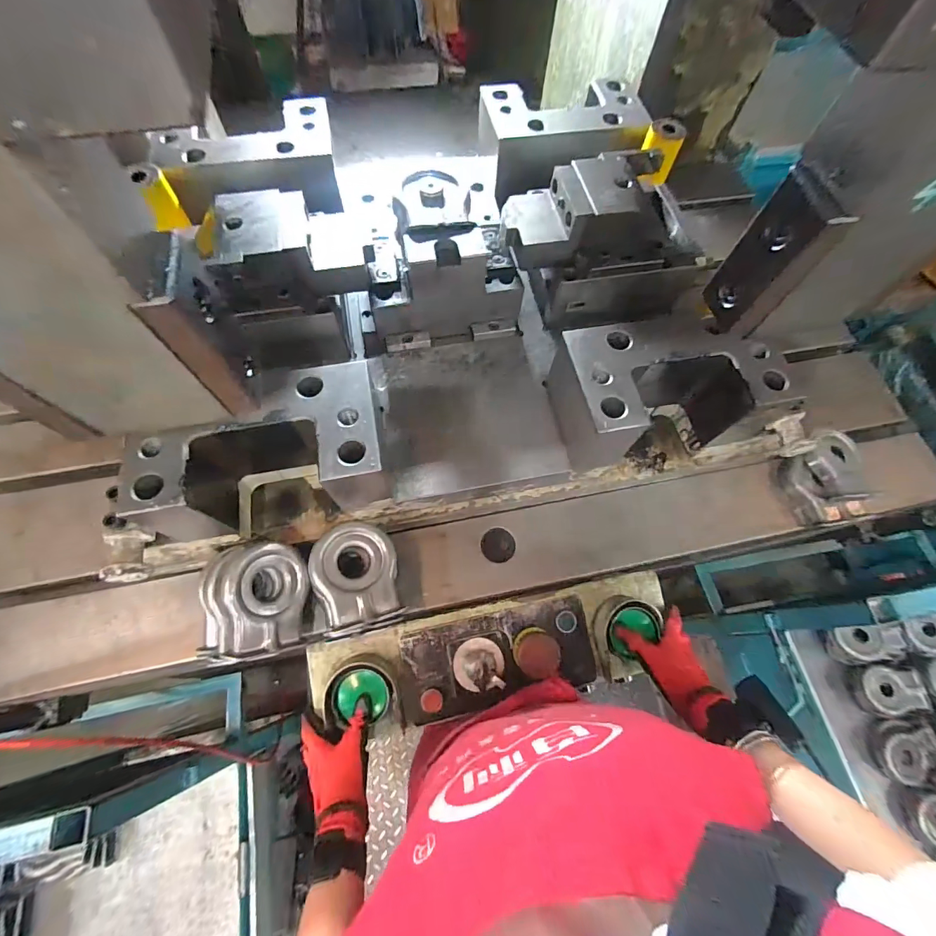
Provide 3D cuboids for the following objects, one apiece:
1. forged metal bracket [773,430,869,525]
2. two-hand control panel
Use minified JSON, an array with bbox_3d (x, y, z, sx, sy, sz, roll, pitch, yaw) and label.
[{"bbox_3d":[0.565,0.017,0.671,0.132,0.051,0.127,-12,67,-7],"label":"forged metal bracket"},{"bbox_3d":[0.038,0.247,0.567,0.482,0.074,0.124,-10,67,-8],"label":"two-hand control panel"}]

